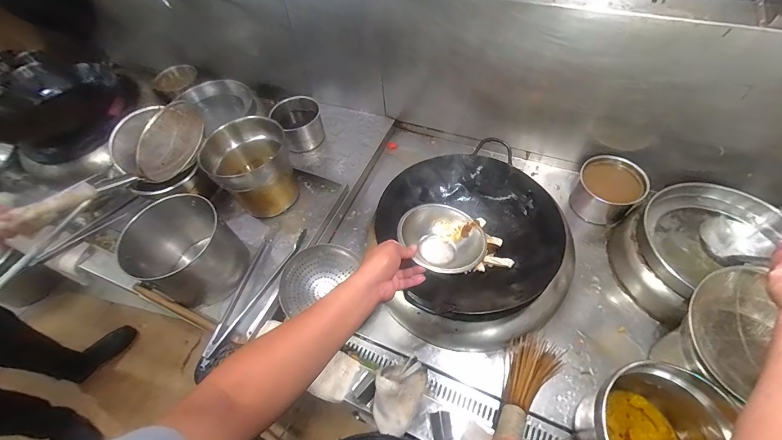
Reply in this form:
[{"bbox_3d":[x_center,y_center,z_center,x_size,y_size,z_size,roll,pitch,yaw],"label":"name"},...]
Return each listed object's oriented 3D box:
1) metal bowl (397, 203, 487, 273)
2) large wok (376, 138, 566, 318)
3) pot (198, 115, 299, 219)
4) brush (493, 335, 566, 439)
[{"bbox_3d":[0.102,0.048,0.703,0.159,0.075,0.154,-3,55,4],"label":"metal bowl"},{"bbox_3d":[0.190,0.026,0.883,0.399,0.121,0.408,-12,55,-3],"label":"large wok"},{"bbox_3d":[-0.407,-0.145,1.046,0.229,0.236,0.209,-3,55,4],"label":"pot"},{"bbox_3d":[0.284,0.380,0.749,0.110,0.078,0.278,28,49,22],"label":"brush"}]

